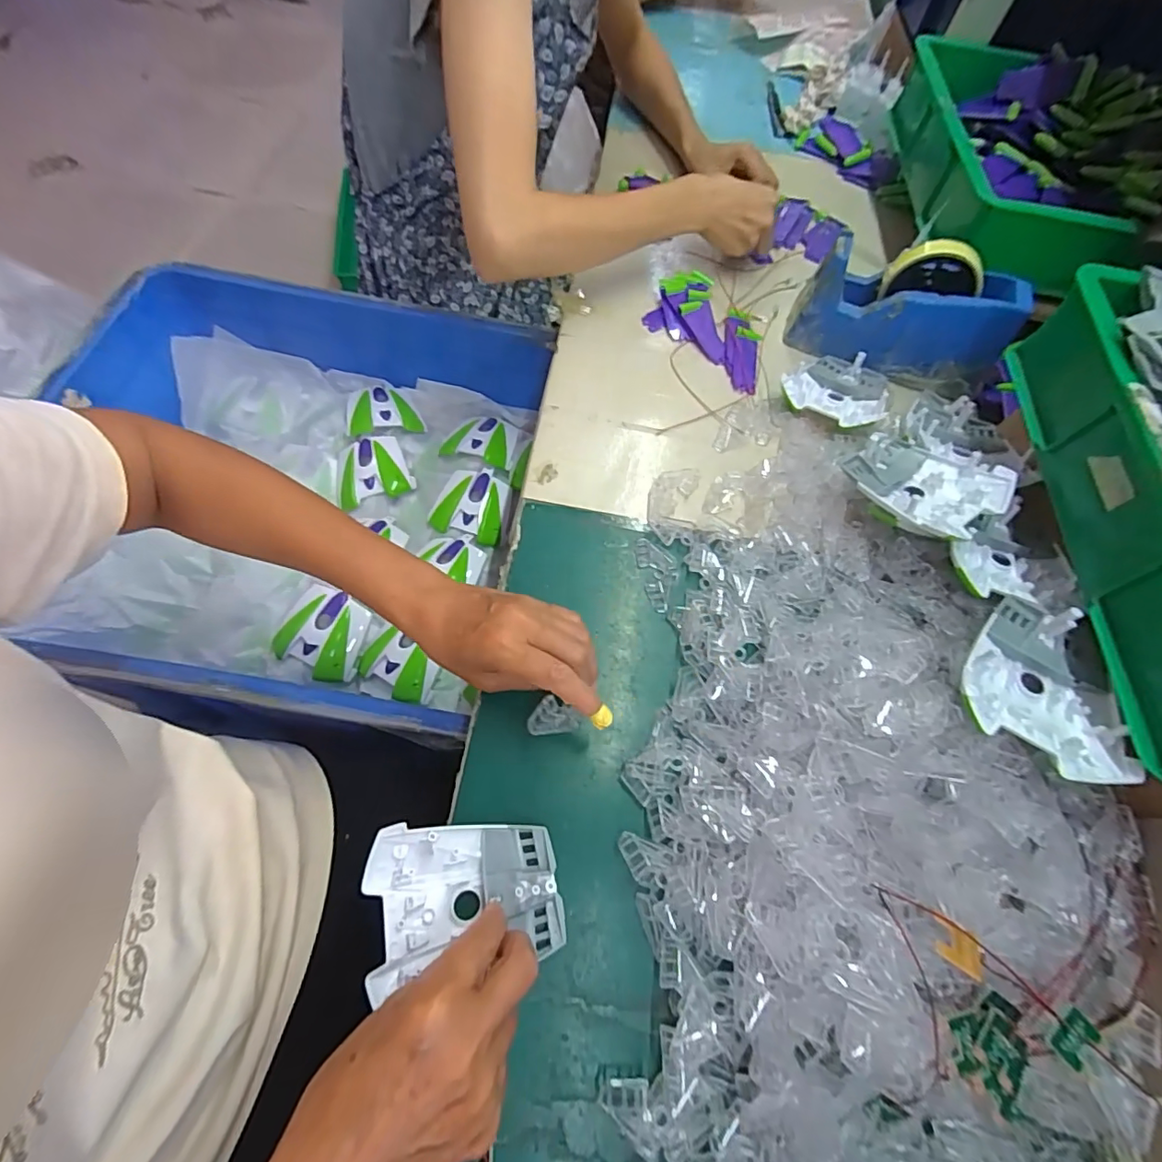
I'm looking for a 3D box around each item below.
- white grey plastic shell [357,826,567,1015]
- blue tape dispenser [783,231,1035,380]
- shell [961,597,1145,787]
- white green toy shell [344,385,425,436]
[{"bbox_3d":[-0.070,0.186,0.313,0.109,0.025,0.079,-9,64,-6],"label":"white grey plastic shell"},{"bbox_3d":[0.324,-0.271,0.525,0.195,0.097,0.073,18,64,5],"label":"blue tape dispenser"},{"bbox_3d":[0.290,0.063,0.338,0.086,0.023,0.123,5,64,-3],"label":"shell"},{"bbox_3d":[-0.268,-0.229,0.704,0.095,0.037,0.094,-17,67,-13],"label":"white green toy shell"}]

